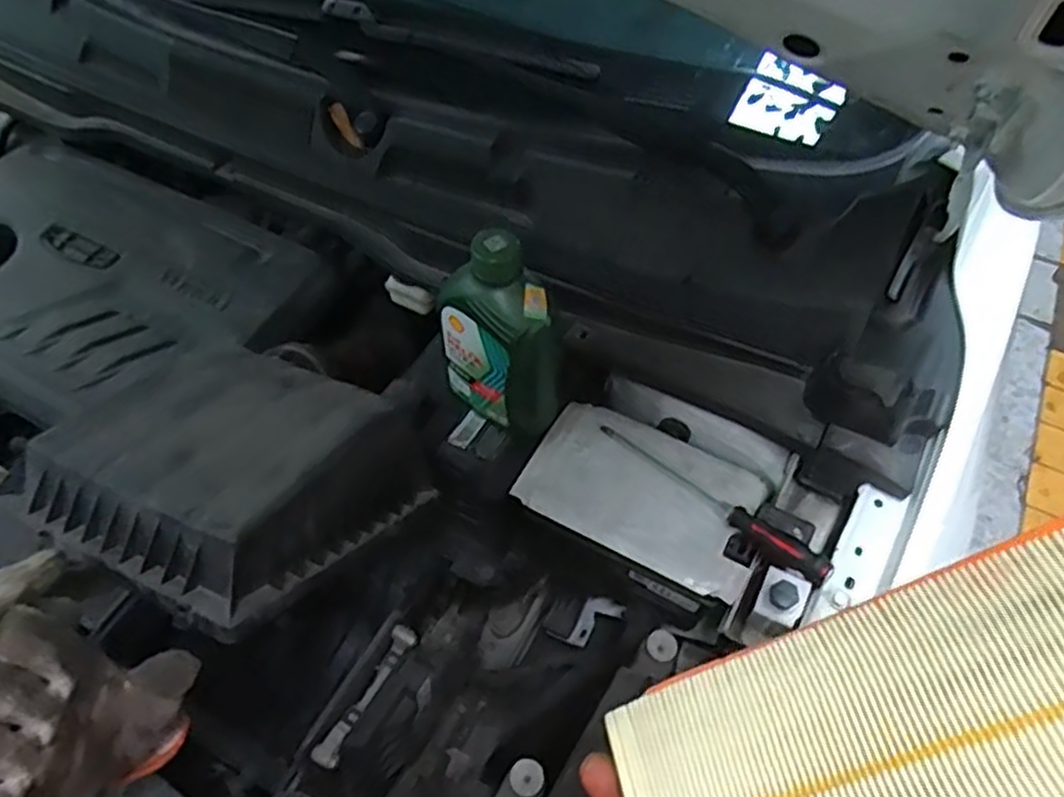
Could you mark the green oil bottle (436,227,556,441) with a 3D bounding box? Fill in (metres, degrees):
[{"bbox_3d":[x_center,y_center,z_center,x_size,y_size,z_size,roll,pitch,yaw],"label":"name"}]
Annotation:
[{"bbox_3d":[-0.029,-0.057,0.667,0.114,0.206,0.058,34,61,22],"label":"green oil bottle"}]

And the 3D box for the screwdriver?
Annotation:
[{"bbox_3d":[0.162,0.092,0.678,0.239,0.026,0.022,36,61,23],"label":"screwdriver"}]

